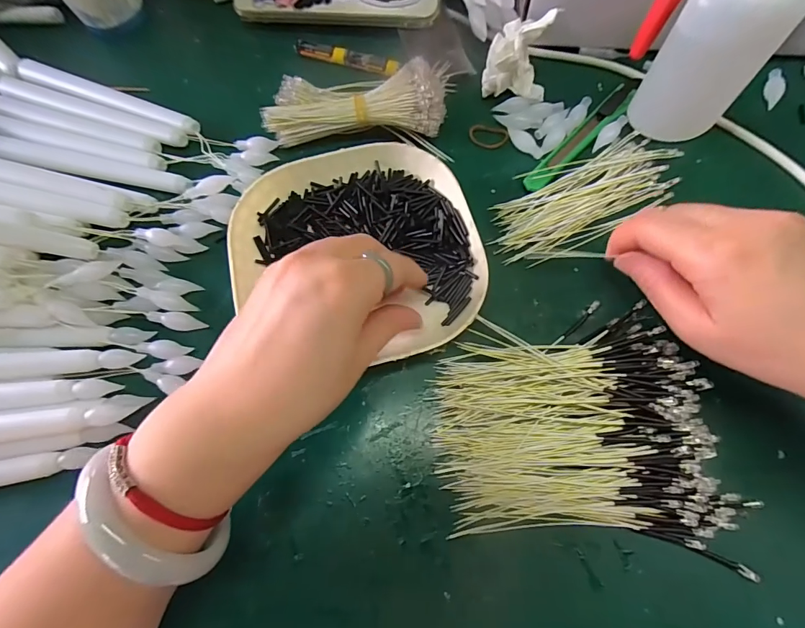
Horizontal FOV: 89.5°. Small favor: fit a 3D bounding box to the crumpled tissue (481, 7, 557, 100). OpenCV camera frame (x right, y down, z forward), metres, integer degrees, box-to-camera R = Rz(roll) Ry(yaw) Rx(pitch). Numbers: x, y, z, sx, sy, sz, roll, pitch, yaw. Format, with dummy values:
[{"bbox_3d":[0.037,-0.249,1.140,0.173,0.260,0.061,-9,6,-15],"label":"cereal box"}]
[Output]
[{"bbox_3d":[0.079,-0.173,0.274,0.043,0.039,0.030,9,72,5],"label":"crumpled tissue"}]

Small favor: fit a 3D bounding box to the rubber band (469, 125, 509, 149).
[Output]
[{"bbox_3d":[0.059,-0.123,0.281,0.027,0.004,0.017,18,73,8],"label":"rubber band"}]

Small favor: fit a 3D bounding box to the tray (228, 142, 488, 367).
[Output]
[{"bbox_3d":[-0.028,-0.038,0.244,0.140,0.020,0.142,-15,71,-3],"label":"tray"}]

